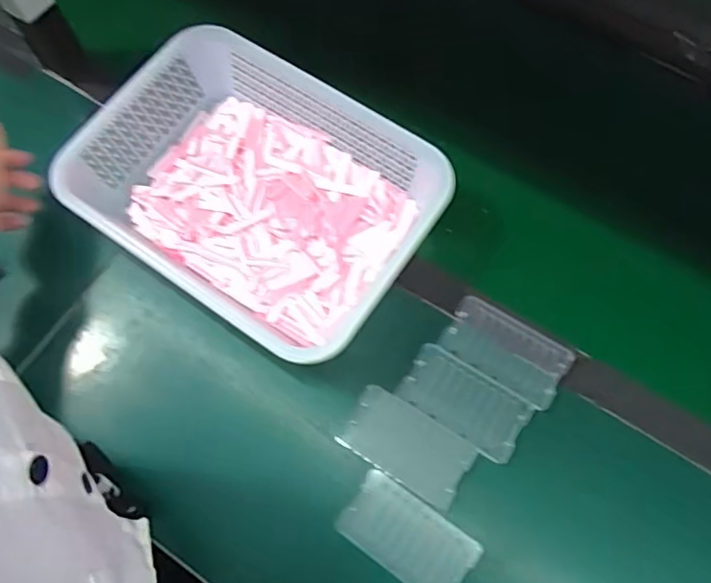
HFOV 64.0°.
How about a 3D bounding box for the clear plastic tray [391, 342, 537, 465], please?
[{"bbox_3d":[0.104,0.105,0.548,0.117,0.006,0.061,33,74,12],"label":"clear plastic tray"}]

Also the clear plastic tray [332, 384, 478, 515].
[{"bbox_3d":[0.050,0.147,0.544,0.116,0.005,0.066,32,74,12],"label":"clear plastic tray"}]

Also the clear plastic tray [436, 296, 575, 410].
[{"bbox_3d":[0.150,0.059,0.571,0.121,0.009,0.069,31,74,11],"label":"clear plastic tray"}]

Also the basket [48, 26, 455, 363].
[{"bbox_3d":[-0.102,-0.100,0.589,0.341,0.082,0.253,32,74,12],"label":"basket"}]

